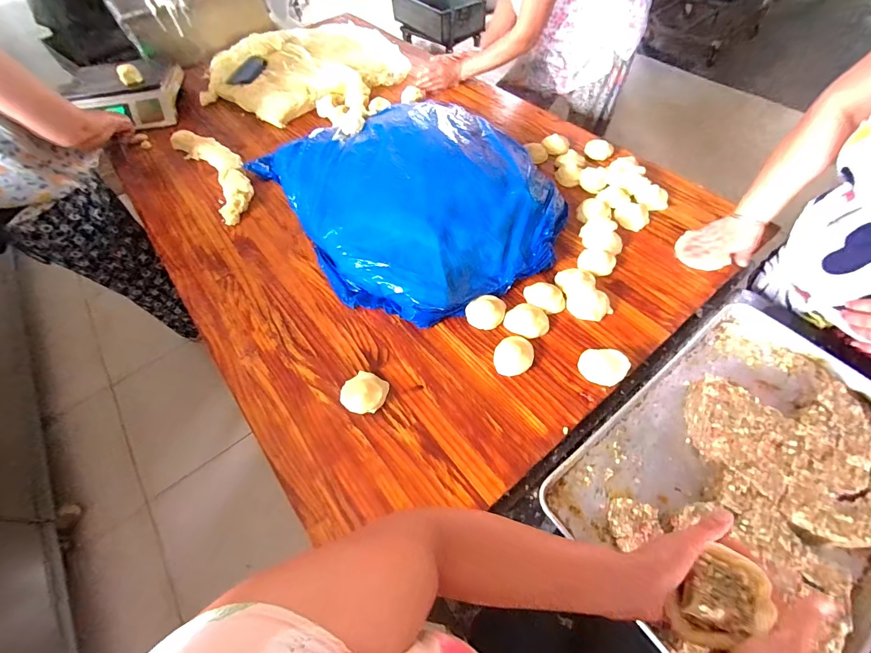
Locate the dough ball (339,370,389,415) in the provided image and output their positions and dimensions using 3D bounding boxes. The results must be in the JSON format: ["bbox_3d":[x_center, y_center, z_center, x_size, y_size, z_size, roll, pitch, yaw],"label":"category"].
[{"bbox_3d":[-0.137,0.124,0.696,0.085,0.028,0.079,-1,57,2],"label":"dough ball"}]

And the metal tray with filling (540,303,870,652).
[{"bbox_3d":[0.520,0.237,0.601,0.585,0.065,0.396,-34,61,-18],"label":"metal tray with filling"}]

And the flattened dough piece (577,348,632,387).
[{"bbox_3d":[0.320,0.073,0.701,0.066,0.045,0.080,-34,61,-18],"label":"flattened dough piece"}]

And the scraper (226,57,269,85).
[{"bbox_3d":[-0.678,-0.919,1.325,0.096,0.013,0.147,23,77,11],"label":"scraper"}]

